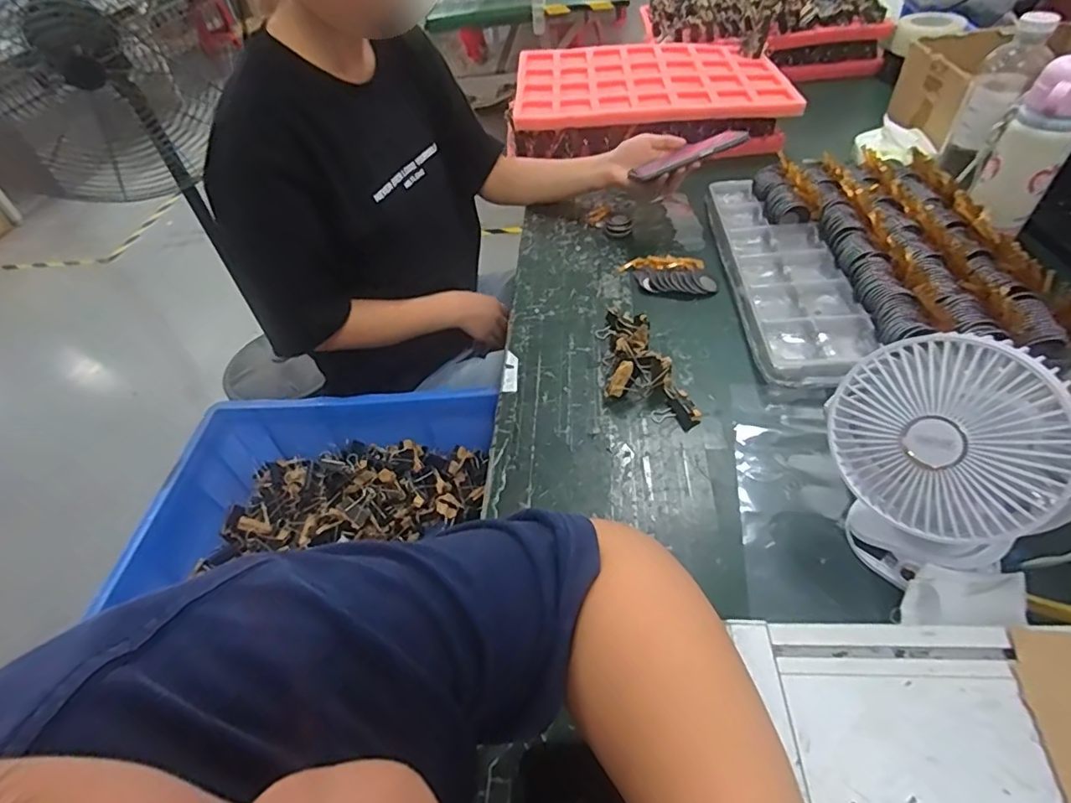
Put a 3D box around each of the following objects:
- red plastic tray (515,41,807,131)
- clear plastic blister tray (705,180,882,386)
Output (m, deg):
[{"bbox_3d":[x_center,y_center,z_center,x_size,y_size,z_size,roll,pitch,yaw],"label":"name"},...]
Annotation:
[{"bbox_3d":[0.210,-0.618,1.062,0.489,0.041,0.345,-3,47,5],"label":"red plastic tray"},{"bbox_3d":[0.322,-0.183,0.742,0.129,0.033,0.442,-3,47,5],"label":"clear plastic blister tray"}]

